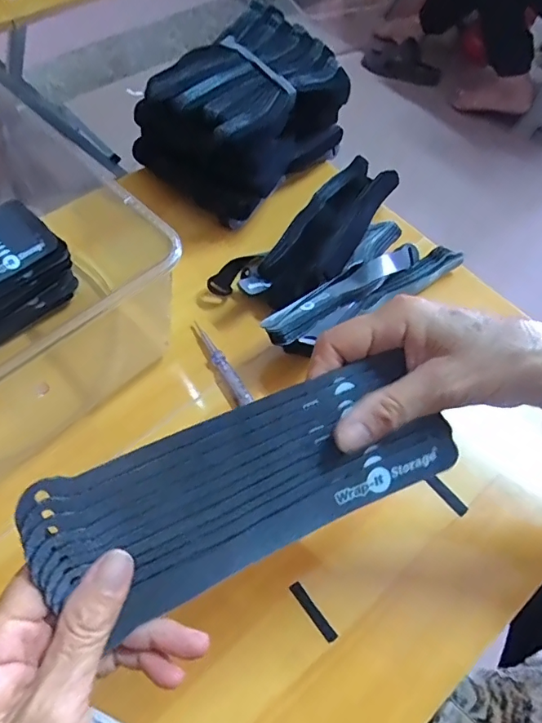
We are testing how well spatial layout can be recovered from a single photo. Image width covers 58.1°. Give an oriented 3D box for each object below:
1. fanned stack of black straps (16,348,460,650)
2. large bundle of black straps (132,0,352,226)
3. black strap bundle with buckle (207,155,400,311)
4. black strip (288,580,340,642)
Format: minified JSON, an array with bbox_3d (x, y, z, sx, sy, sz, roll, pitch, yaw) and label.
[{"bbox_3d":[-0.007,0.063,0.238,0.193,0.028,0.085,-23,87,-18],"label":"fanned stack of black straps"},{"bbox_3d":[-0.028,-0.282,0.555,0.161,0.093,0.219,37,67,17],"label":"large bundle of black straps"},{"bbox_3d":[0.057,-0.130,0.509,0.246,0.042,0.101,-39,70,-20],"label":"black strap bundle with buckle"},{"bbox_3d":[0.032,0.188,0.366,0.009,0.004,0.047,-34,68,-18],"label":"black strip"}]

